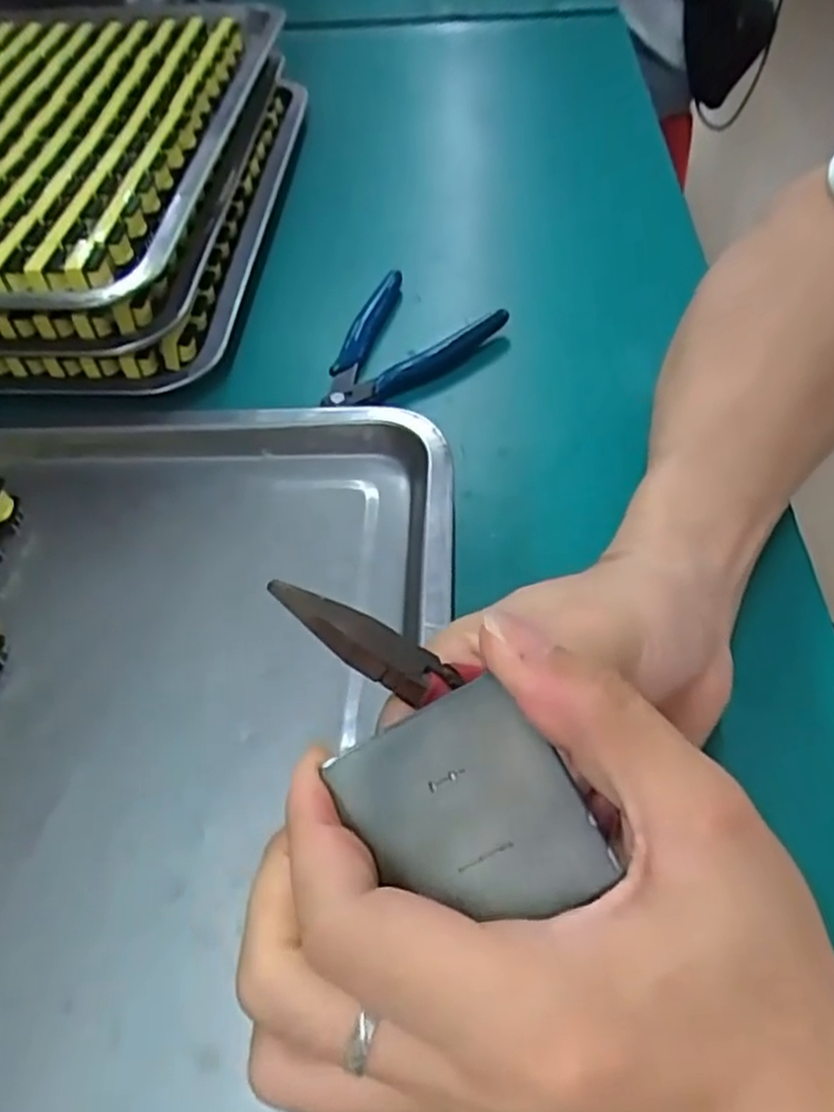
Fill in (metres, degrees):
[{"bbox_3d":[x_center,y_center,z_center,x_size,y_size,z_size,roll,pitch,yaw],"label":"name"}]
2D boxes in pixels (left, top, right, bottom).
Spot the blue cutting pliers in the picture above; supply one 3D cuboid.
[{"bbox_3d":[-0.014,-0.113,0.407,0.081,0.020,0.109,29,58,22],"label":"blue cutting pliers"}]

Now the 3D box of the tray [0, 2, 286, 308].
[{"bbox_3d":[-0.248,-0.268,0.452,0.267,0.023,0.367,1,52,2],"label":"tray"}]

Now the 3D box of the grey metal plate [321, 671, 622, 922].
[{"bbox_3d":[0.010,0.054,0.156,0.045,0.004,0.047,-30,70,1],"label":"grey metal plate"}]

